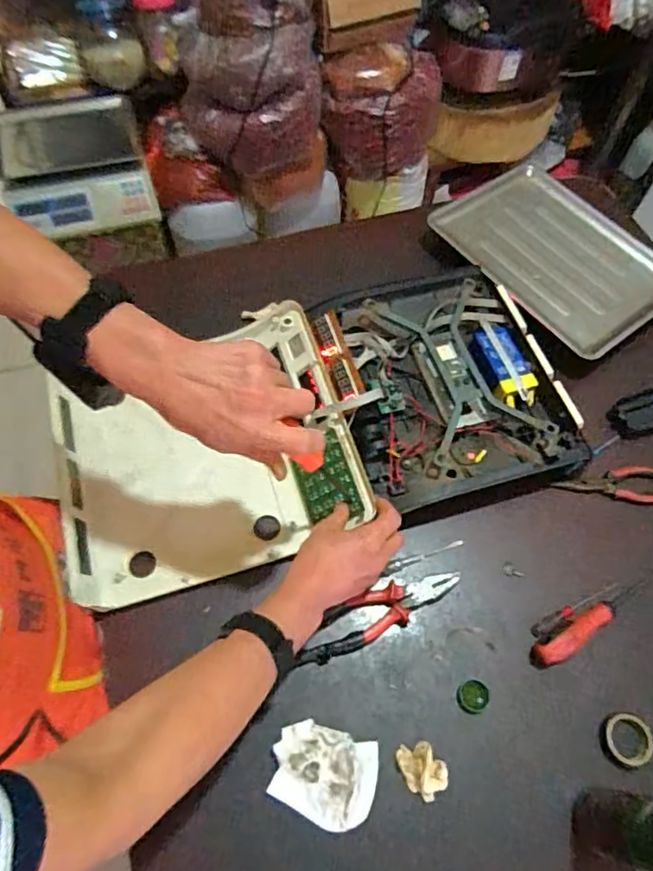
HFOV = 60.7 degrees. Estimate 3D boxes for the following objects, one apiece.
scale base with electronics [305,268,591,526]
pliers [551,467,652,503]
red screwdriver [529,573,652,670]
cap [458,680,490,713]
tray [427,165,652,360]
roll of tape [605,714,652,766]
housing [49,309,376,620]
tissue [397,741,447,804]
[{"bbox_3d":[0.146,-0.069,0.726,0.293,0.061,0.317,-14,64,-10],"label":"scale base with electronics"},{"bbox_3d":[0.365,0.060,0.710,0.153,0.007,0.046,2,63,-2],"label":"pliers"},{"bbox_3d":[0.335,0.190,0.634,0.251,0.031,0.028,-26,67,-15],"label":"red screwdriver"},{"bbox_3d":[0.155,0.274,0.586,0.030,0.014,0.031,1,63,-2],"label":"cap"},{"bbox_3d":[0.349,-0.284,0.850,0.253,0.028,0.336,-34,69,-18],"label":"tray"},{"bbox_3d":[0.312,0.313,0.574,0.047,0.013,0.044,1,63,-2],"label":"roll of tape"},{"bbox_3d":[-0.154,0.007,0.692,0.346,0.065,0.330,-15,64,-10],"label":"housing"},{"bbox_3d":[0.095,0.332,0.555,0.052,0.020,0.039,42,68,17],"label":"tissue"}]

